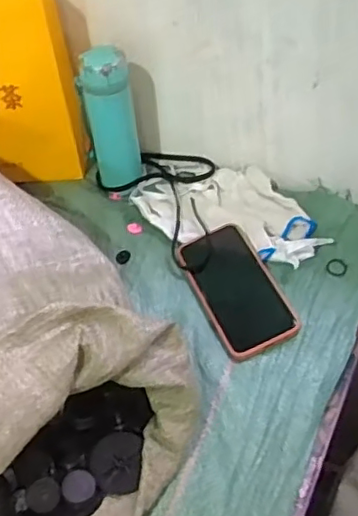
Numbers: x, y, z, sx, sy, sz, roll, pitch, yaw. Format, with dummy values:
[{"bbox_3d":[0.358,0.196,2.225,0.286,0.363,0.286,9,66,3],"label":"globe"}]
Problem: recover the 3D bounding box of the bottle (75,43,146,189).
[{"bbox_3d":[-0.082,-0.166,0.749,0.063,0.173,0.058,-7,45,-4],"label":"bottle"}]

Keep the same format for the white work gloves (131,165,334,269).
[{"bbox_3d":[0.058,-0.062,0.739,0.237,0.025,0.141,13,47,16],"label":"white work gloves"}]

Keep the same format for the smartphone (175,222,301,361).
[{"bbox_3d":[0.061,0.028,0.657,0.077,0.016,0.161,-17,46,-13],"label":"smartphone"}]

